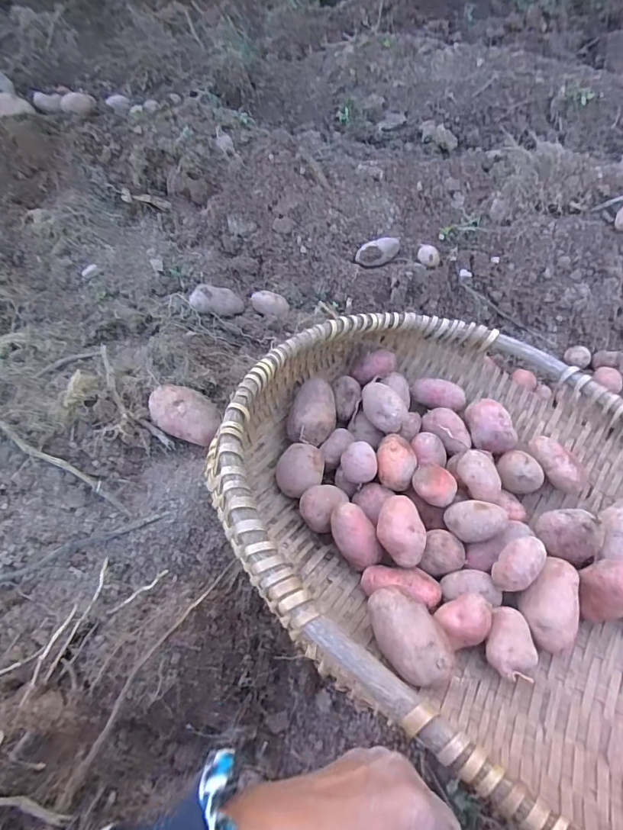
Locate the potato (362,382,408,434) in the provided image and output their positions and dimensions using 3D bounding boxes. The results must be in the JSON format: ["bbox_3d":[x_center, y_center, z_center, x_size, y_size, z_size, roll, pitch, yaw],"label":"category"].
[{"bbox_3d":[0.087,-0.010,0.559,0.039,0.035,0.063,-29,54,-16],"label":"potato"}]

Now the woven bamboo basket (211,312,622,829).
[{"bbox_3d":[0.181,0.087,0.429,0.580,0.171,0.418,29,60,26],"label":"woven bamboo basket"}]

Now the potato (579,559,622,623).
[{"bbox_3d":[0.279,0.162,0.431,0.056,0.048,0.047,-17,51,-7],"label":"potato"}]

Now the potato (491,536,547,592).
[{"bbox_3d":[0.195,0.142,0.437,0.056,0.028,0.034,-48,54,-4],"label":"potato"}]

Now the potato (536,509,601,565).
[{"bbox_3d":[0.254,0.116,0.457,0.041,0.040,0.058,-29,54,-16],"label":"potato"}]

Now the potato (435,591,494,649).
[{"bbox_3d":[0.138,0.185,0.415,0.048,0.032,0.037,-18,52,-8],"label":"potato"}]

